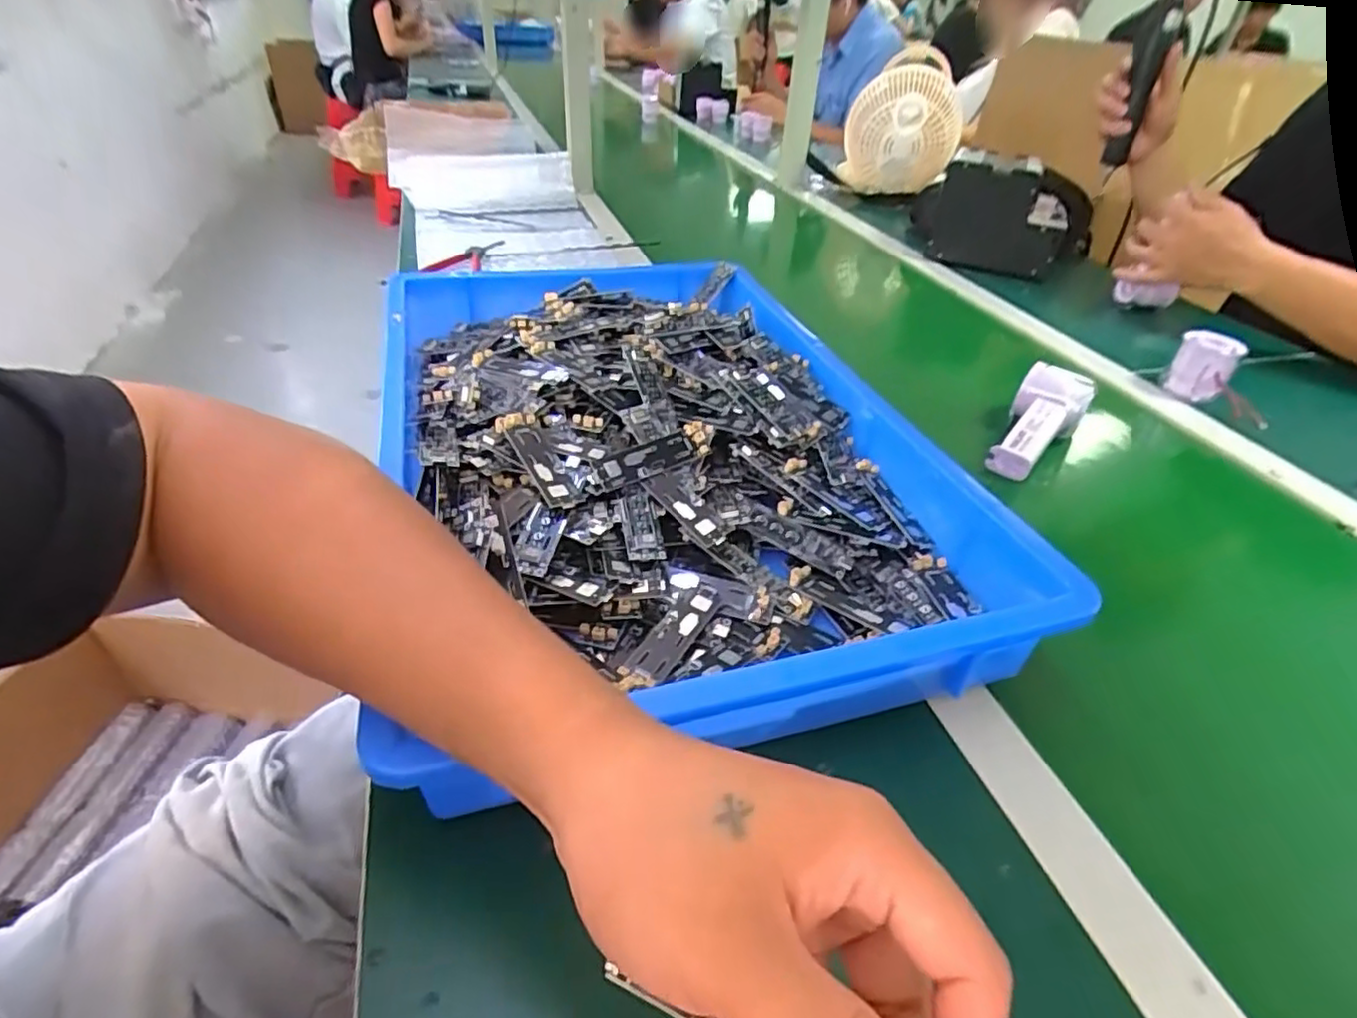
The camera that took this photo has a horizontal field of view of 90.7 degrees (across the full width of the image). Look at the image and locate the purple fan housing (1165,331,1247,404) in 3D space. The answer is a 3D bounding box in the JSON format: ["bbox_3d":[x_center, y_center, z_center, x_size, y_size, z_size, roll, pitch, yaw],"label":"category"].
[{"bbox_3d":[0.558,-0.152,0.714,0.054,0.062,0.040,24,43,24],"label":"purple fan housing"}]

